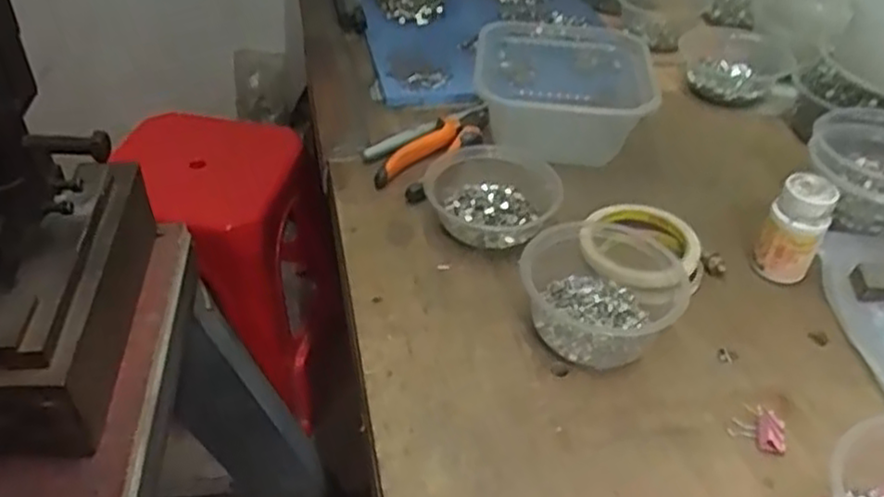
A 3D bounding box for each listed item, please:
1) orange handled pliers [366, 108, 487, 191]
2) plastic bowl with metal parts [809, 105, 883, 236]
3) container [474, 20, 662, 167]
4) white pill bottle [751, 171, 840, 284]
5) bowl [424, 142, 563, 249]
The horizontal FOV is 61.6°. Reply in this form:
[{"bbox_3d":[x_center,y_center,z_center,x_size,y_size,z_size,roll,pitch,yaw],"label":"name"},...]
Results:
[{"bbox_3d":[-0.015,-0.106,0.729,0.143,0.025,0.049,-25,47,-27],"label":"orange handled pliers"},{"bbox_3d":[0.388,-0.068,0.664,0.113,0.075,0.103,0,41,0],"label":"plastic bowl with metal parts"},{"bbox_3d":[0.120,-0.164,0.747,0.165,0.061,0.208,3,41,3],"label":"container"},{"bbox_3d":[0.282,-0.014,0.594,0.042,0.084,0.034,24,46,24],"label":"white pill bottle"},{"bbox_3d":[0.046,-0.047,0.644,0.117,0.040,0.129,-3,41,-4],"label":"bowl"}]

